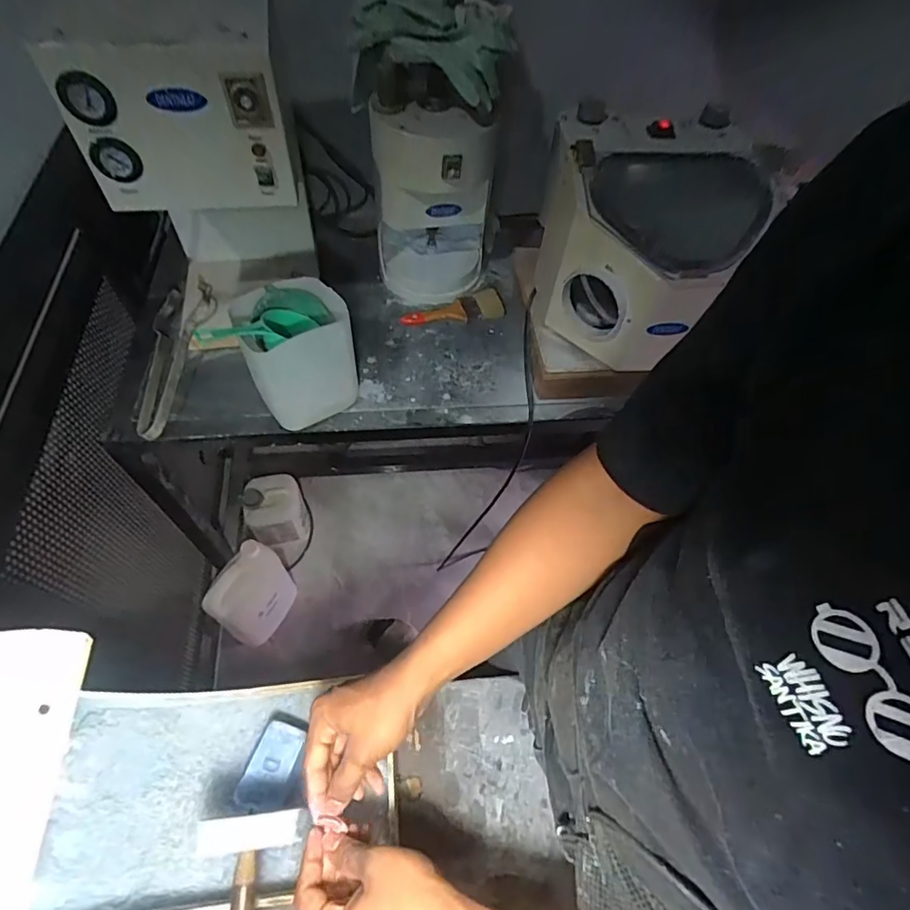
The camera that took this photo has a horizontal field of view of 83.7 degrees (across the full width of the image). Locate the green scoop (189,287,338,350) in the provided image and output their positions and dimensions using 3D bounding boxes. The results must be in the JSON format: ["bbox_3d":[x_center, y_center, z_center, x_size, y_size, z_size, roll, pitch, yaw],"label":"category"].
[{"bbox_3d":[-0.267,-0.184,0.725,0.082,0.064,0.186,33,43,16],"label":"green scoop"}]

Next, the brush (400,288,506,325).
[{"bbox_3d":[0.002,-0.276,0.991,0.202,0.028,0.076,-17,60,-16],"label":"brush"}]

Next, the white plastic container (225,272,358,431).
[{"bbox_3d":[-0.234,-0.153,0.781,0.148,0.173,0.130,-20,61,-17],"label":"white plastic container"}]

